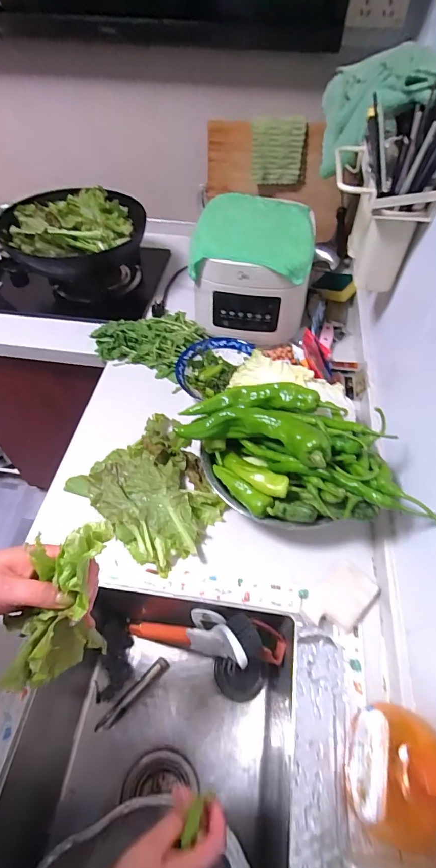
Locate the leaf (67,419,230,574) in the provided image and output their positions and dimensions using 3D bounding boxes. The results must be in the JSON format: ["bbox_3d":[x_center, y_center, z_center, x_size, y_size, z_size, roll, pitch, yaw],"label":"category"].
[{"bbox_3d":[-0.098,0.081,0.623,0.203,0.048,0.230,-36,62,-24],"label":"leaf"}]

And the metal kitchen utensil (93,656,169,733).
[{"bbox_3d":[-0.135,0.413,0.624,0.134,0.023,0.021,-38,62,-25],"label":"metal kitchen utensil"}]

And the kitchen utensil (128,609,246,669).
[{"bbox_3d":[-0.049,0.300,0.592,0.234,0.053,0.054,-17,42,39],"label":"kitchen utensil"}]

